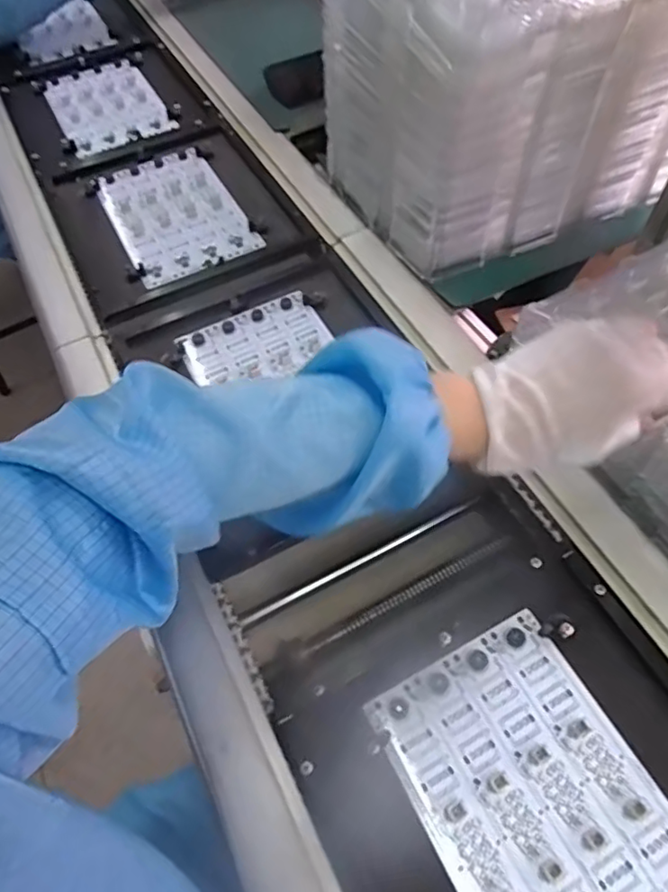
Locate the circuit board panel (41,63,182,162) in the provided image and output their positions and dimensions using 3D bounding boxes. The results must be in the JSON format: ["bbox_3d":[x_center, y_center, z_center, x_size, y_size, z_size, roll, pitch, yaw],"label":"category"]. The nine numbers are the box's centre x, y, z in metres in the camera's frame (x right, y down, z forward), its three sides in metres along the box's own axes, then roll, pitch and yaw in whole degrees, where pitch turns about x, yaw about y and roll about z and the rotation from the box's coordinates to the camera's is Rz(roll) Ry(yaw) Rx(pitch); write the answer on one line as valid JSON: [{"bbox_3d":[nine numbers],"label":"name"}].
[{"bbox_3d":[-0.308,-0.461,0.791,0.136,0.006,0.205,-26,60,-13],"label":"circuit board panel"}]

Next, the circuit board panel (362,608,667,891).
[{"bbox_3d":[0.126,0.217,0.333,0.128,0.004,0.208,-25,60,-13],"label":"circuit board panel"}]

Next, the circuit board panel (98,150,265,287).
[{"bbox_3d":[-0.181,-0.264,0.658,0.131,0.008,0.217,-25,60,-13],"label":"circuit board panel"}]

